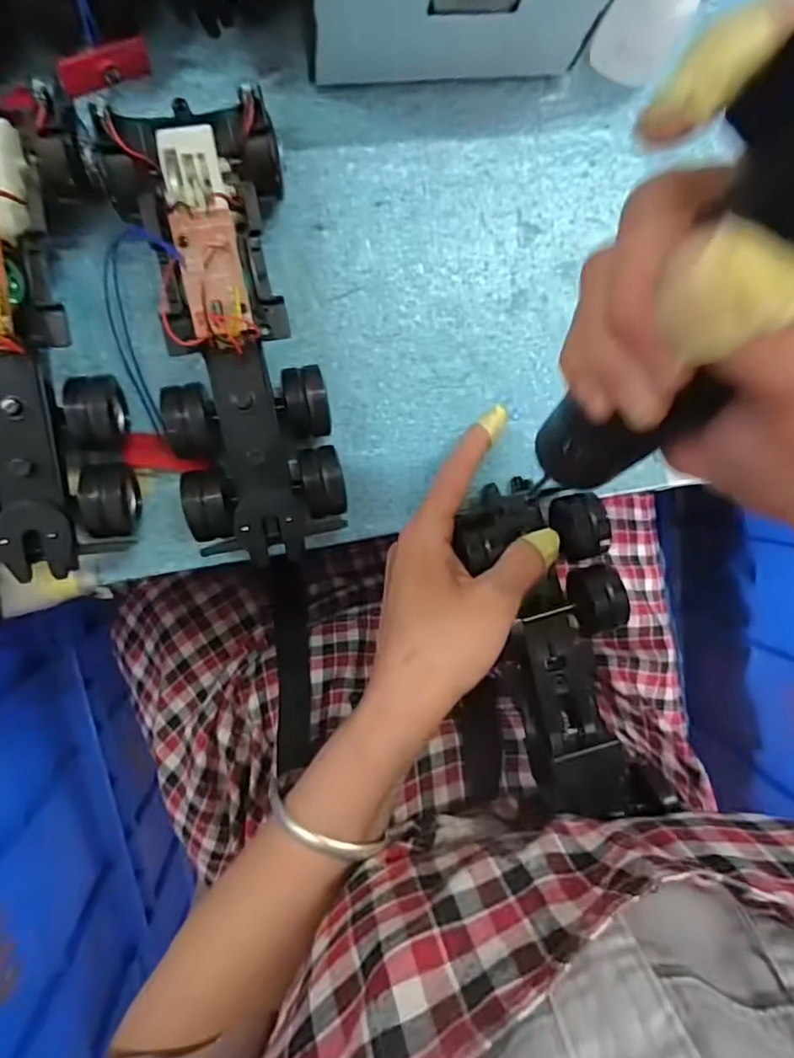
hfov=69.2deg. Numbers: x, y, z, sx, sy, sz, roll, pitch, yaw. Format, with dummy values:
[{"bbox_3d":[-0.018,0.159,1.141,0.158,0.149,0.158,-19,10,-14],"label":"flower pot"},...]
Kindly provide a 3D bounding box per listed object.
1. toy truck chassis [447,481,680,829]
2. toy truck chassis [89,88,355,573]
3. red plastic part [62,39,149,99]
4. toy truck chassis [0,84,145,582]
[{"bbox_3d":[0.079,0.061,0.291,0.072,0.045,0.172,-12,90,-5],"label":"toy truck chassis"},{"bbox_3d":[-0.073,-0.080,0.250,0.072,0.057,0.187,-11,97,-5],"label":"toy truck chassis"},{"bbox_3d":[-0.124,-0.197,0.246,0.039,0.010,0.009,-37,99,-19],"label":"red plastic part"},{"bbox_3d":[-0.165,-0.074,0.231,0.090,0.044,0.189,-3,97,-6],"label":"toy truck chassis"}]

